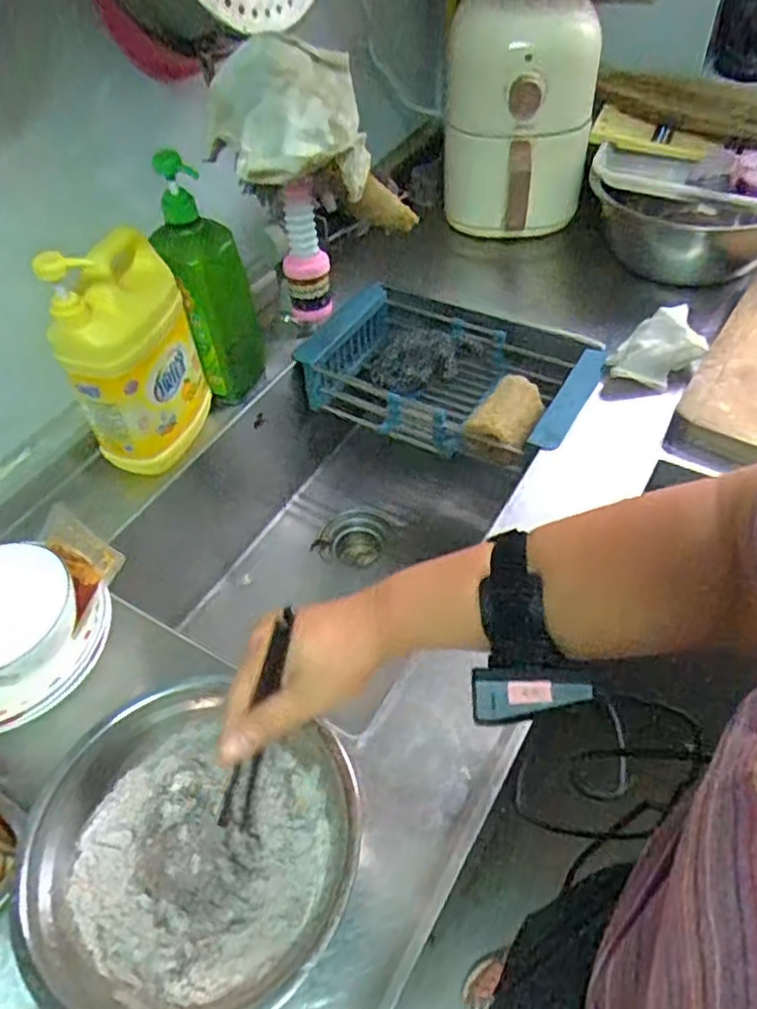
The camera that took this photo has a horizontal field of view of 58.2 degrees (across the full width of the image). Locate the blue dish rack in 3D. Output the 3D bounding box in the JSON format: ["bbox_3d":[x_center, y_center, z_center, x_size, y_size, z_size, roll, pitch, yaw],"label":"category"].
[{"bbox_3d":[0.097,-0.177,0.924,0.370,0.084,0.215,24,56,23],"label":"blue dish rack"}]

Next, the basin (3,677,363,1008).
[{"bbox_3d":[-0.133,0.252,0.488,0.219,0.068,0.215,-2,50,3],"label":"basin"}]

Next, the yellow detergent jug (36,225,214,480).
[{"bbox_3d":[-0.256,-0.166,0.709,0.079,0.238,0.135,6,51,10],"label":"yellow detergent jug"}]

